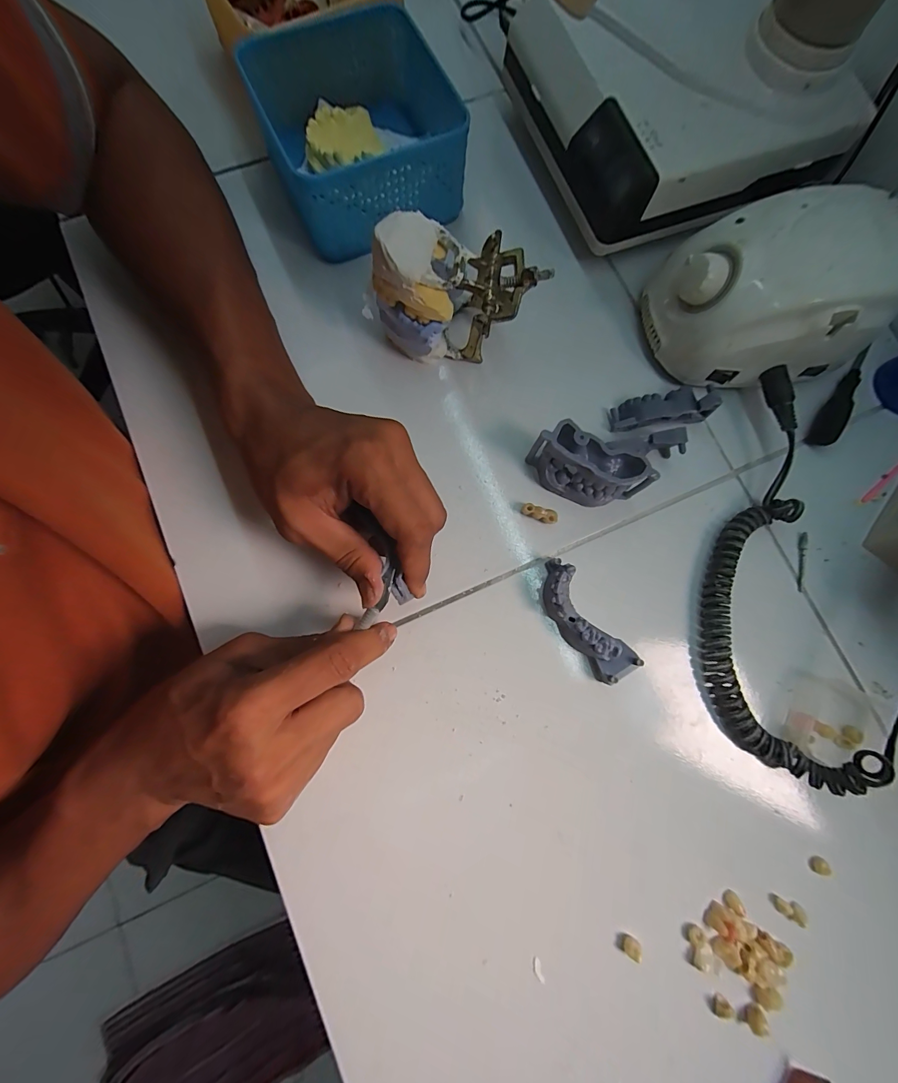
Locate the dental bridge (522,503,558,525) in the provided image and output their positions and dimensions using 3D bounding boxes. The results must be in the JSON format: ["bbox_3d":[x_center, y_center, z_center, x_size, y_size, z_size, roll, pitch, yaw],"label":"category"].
[{"bbox_3d":[0.066,-0.019,0.279,0.025,0.013,0.008,18,79,3],"label":"dental bridge"}]

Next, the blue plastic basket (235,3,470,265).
[{"bbox_3d":[-0.069,-0.309,0.299,0.128,0.067,0.136,-28,81,-6],"label":"blue plastic basket"}]

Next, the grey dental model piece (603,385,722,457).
[{"bbox_3d":[0.160,-0.087,0.287,0.069,0.028,0.048,-3,79,-2],"label":"grey dental model piece"}]

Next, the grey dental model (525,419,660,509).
[{"bbox_3d":[0.096,-0.049,0.271,0.079,0.042,0.032,27,80,4],"label":"grey dental model"}]

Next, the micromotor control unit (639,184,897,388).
[{"bbox_3d":[0.223,-0.173,0.276,0.137,0.083,0.098,-7,79,-2],"label":"micromotor control unit"}]

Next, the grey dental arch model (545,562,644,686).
[{"bbox_3d":[0.090,0.054,0.263,0.029,0.020,0.086,-35,81,-7],"label":"grey dental arch model"}]

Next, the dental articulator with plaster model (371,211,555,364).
[{"bbox_3d":[0.005,-0.164,0.269,0.108,0.083,0.064,-11,79,-3],"label":"dental articulator with plaster model"}]

